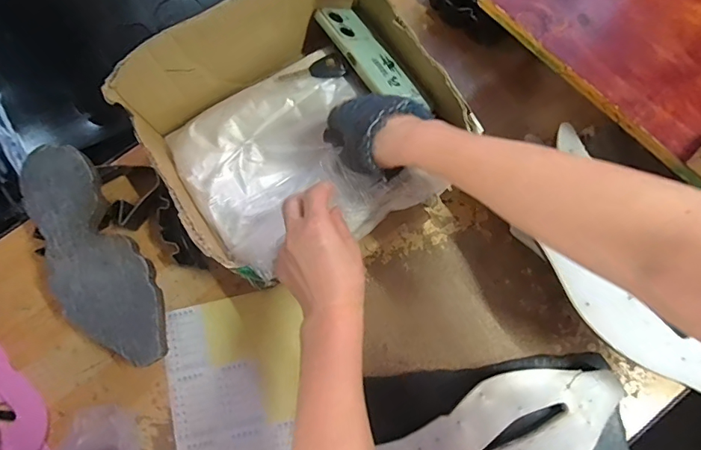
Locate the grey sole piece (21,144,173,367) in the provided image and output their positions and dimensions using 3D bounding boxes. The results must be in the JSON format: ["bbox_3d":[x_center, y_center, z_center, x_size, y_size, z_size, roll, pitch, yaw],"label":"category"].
[{"bbox_3d":[-0.274,0.033,0.472,0.090,0.019,0.254,-34,79,-6],"label":"grey sole piece"}]

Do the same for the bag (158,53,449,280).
[{"bbox_3d":[-0.062,-0.070,0.474,0.218,0.067,0.227,-33,80,-5],"label":"bag"}]

